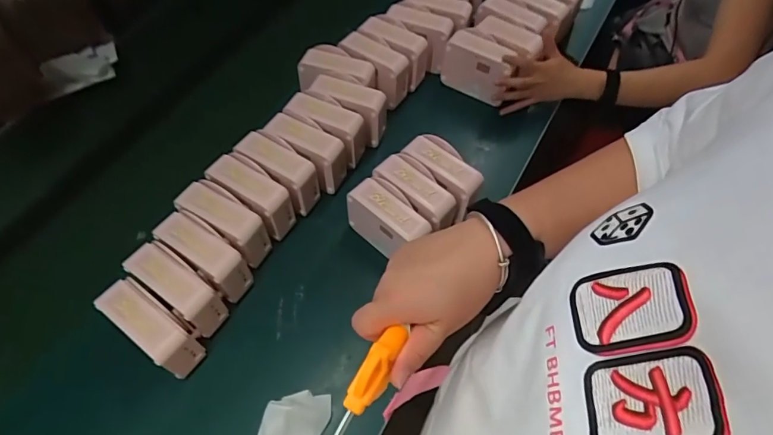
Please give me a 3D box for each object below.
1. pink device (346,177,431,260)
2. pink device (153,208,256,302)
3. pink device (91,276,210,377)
[{"bbox_3d":[0.006,0.010,0.686,0.126,0.103,0.057,39,67,20],"label":"pink device"},{"bbox_3d":[-0.250,0.057,0.655,0.126,0.097,0.057,32,65,17],"label":"pink device"},{"bbox_3d":[-0.297,0.142,0.599,0.125,0.087,0.059,33,65,18],"label":"pink device"}]

